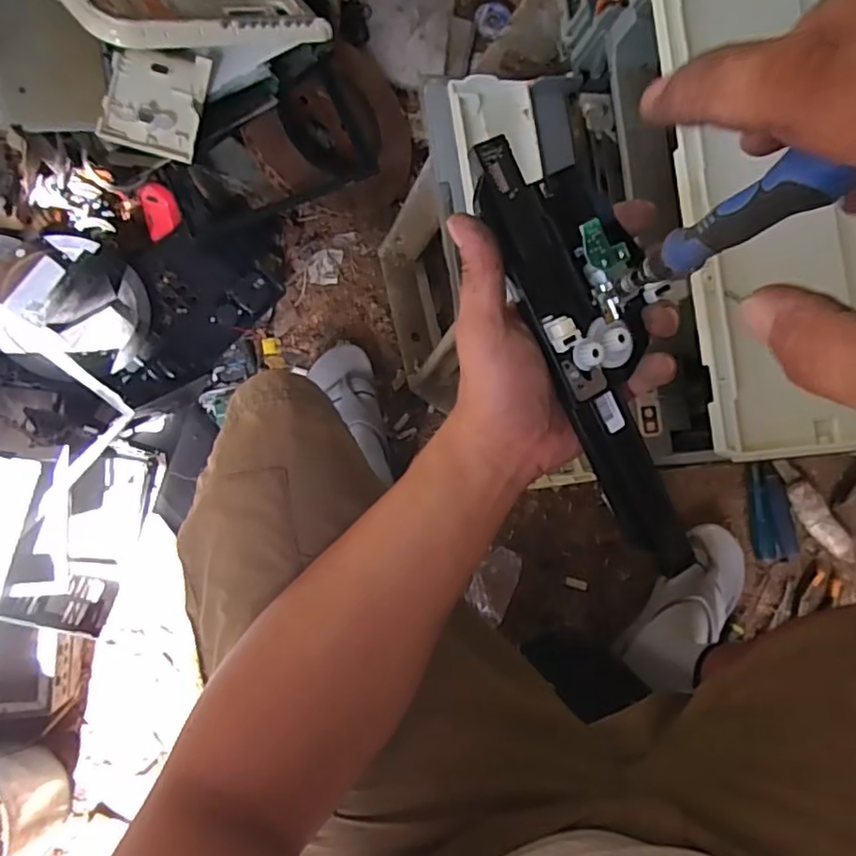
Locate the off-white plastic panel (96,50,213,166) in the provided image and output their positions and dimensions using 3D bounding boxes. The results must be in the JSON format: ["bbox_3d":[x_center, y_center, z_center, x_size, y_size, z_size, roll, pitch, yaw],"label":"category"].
[{"bbox_3d":[-0.279,-0.334,0.624,0.092,0.022,0.104,9,81,-1],"label":"off-white plastic panel"}]

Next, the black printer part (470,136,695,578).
[{"bbox_3d":[0.084,-0.034,0.296,0.057,0.021,0.222,-22,97,-6],"label":"black printer part"}]

